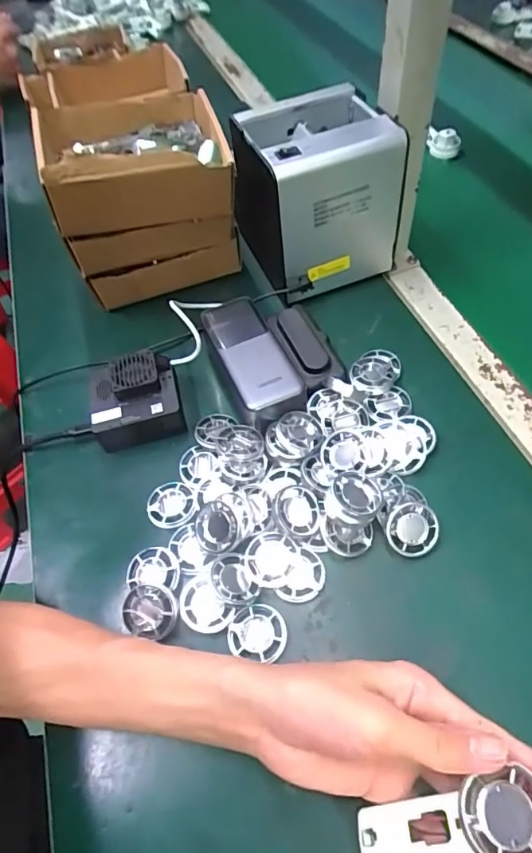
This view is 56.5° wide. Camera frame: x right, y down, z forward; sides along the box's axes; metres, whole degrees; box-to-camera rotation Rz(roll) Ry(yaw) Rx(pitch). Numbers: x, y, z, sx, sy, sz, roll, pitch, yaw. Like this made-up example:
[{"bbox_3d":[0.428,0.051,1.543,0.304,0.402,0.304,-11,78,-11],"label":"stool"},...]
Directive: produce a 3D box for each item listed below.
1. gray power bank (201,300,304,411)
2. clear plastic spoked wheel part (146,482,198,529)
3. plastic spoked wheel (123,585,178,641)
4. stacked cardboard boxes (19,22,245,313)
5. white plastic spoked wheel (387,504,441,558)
[{"bbox_3d":[-0.016,-0.066,0.454,0.051,0.030,0.134,-22,57,-10],"label":"gray power bank"},{"bbox_3d":[-0.076,0.064,0.405,0.041,0.011,0.039,-4,55,2],"label":"clear plastic spoked wheel part"},{"bbox_3d":[-0.081,0.128,0.344,0.037,0.005,0.033,10,57,11],"label":"plastic spoked wheel"},{"bbox_3d":[-0.128,-0.247,0.524,0.169,0.146,0.158,-17,56,-6],"label":"stacked cardboard boxes"},{"bbox_3d":[0.108,0.076,0.366,0.037,0.006,0.039,0,89,4],"label":"white plastic spoked wheel"}]

